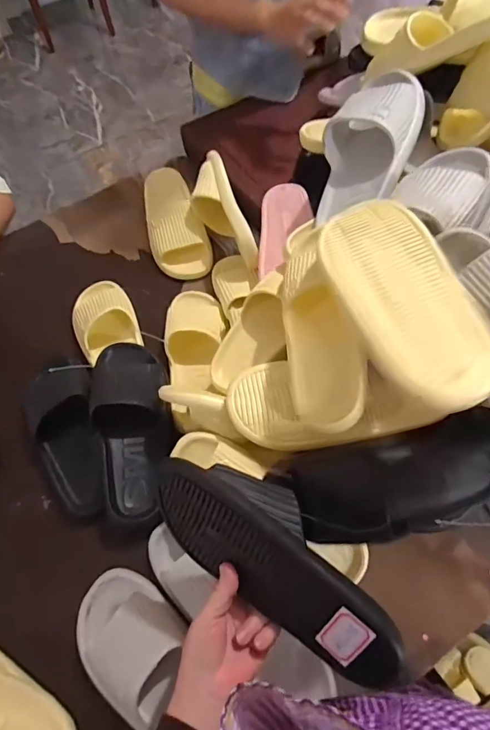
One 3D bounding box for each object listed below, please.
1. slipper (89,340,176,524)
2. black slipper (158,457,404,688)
[{"bbox_3d":[-0.159,0.080,0.630,0.112,0.072,0.270,-14,63,-5],"label":"slipper"},{"bbox_3d":[0.029,0.186,0.437,0.268,0.109,0.078,37,29,13],"label":"black slipper"}]

